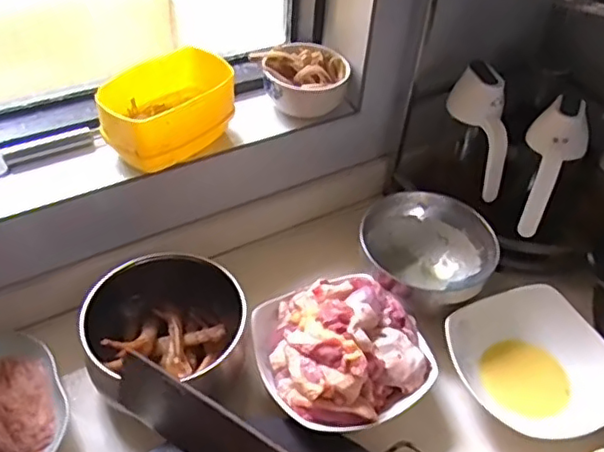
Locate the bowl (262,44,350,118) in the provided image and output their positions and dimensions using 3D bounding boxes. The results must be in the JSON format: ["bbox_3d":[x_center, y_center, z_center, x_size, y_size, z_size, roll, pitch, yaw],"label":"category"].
[{"bbox_3d":[0.004,-0.175,0.736,0.100,0.056,0.078,0,45,-4],"label":"bowl"}]

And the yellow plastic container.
[{"bbox_3d":[-0.145,-0.127,0.654,0.085,0.070,0.139,35,53,27],"label":"yellow plastic container"}]

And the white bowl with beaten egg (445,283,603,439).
[{"bbox_3d":[0.247,0.152,0.648,0.150,0.070,0.168,-27,53,-27],"label":"white bowl with beaten egg"}]

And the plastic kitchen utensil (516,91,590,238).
[{"bbox_3d":[0.278,-0.063,0.685,0.062,0.155,0.025,18,14,13],"label":"plastic kitchen utensil"}]

